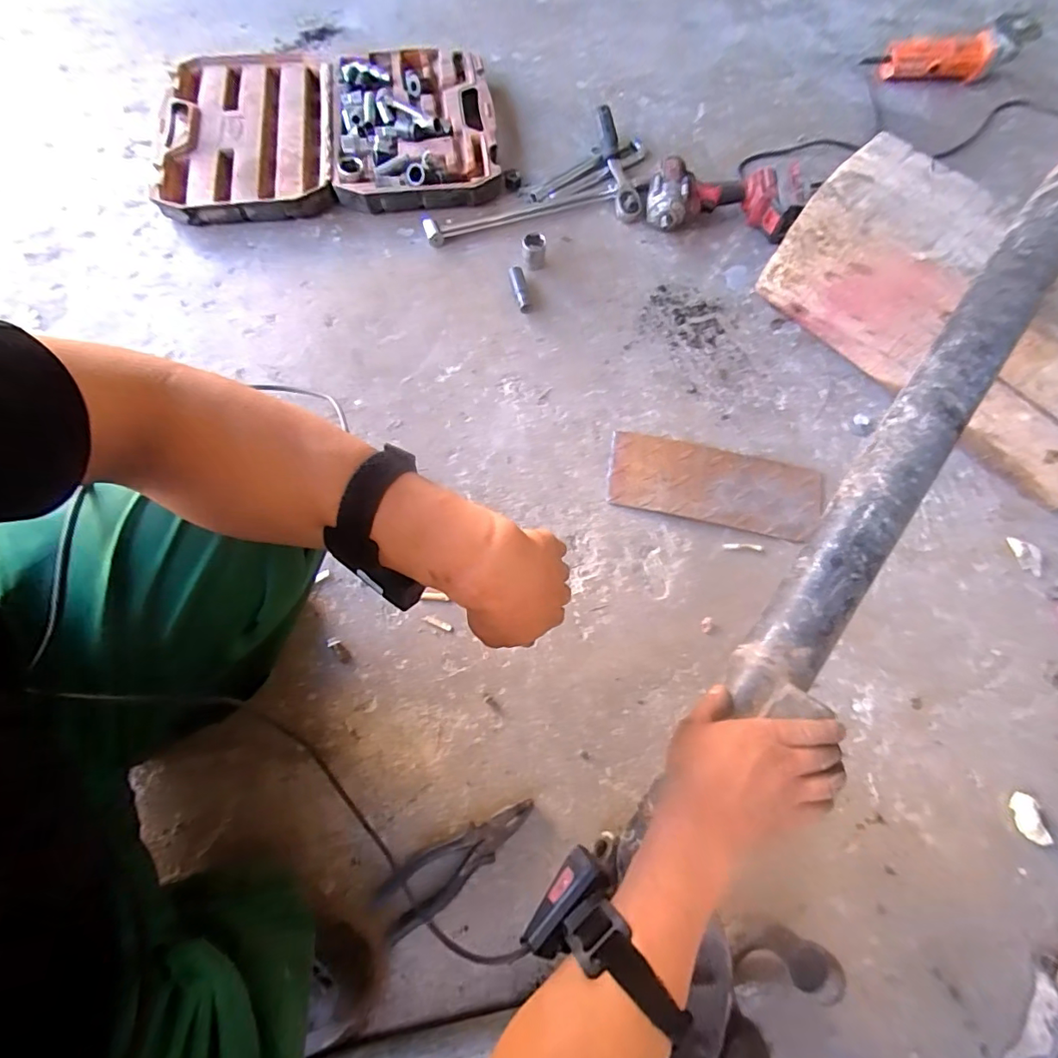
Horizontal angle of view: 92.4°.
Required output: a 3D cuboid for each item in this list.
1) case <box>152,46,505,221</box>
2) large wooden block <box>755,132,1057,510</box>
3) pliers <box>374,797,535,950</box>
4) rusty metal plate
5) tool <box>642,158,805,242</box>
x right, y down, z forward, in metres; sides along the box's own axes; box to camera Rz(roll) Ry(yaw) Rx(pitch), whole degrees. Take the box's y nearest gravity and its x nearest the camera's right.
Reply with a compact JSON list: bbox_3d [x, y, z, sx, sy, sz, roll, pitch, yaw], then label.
[{"bbox_3d":[-0.350,-0.713,0.903,0.569,0.087,0.376,-9,70,-4],"label":"case"},{"bbox_3d":[0.628,-0.295,0.721,0.195,0.195,0.537,-42,75,-15],"label":"large wooden block"},{"bbox_3d":[-0.076,0.362,0.554,0.186,0.023,0.054,-30,72,-11],"label":"pliers"},{"bbox_3d":[0.267,-0.063,0.728,0.299,0.009,0.119,13,70,4],"label":"rusty metal plate"},{"bbox_3d":[0.328,-0.563,0.879,0.239,0.074,0.105,8,69,3],"label":"tool"}]

